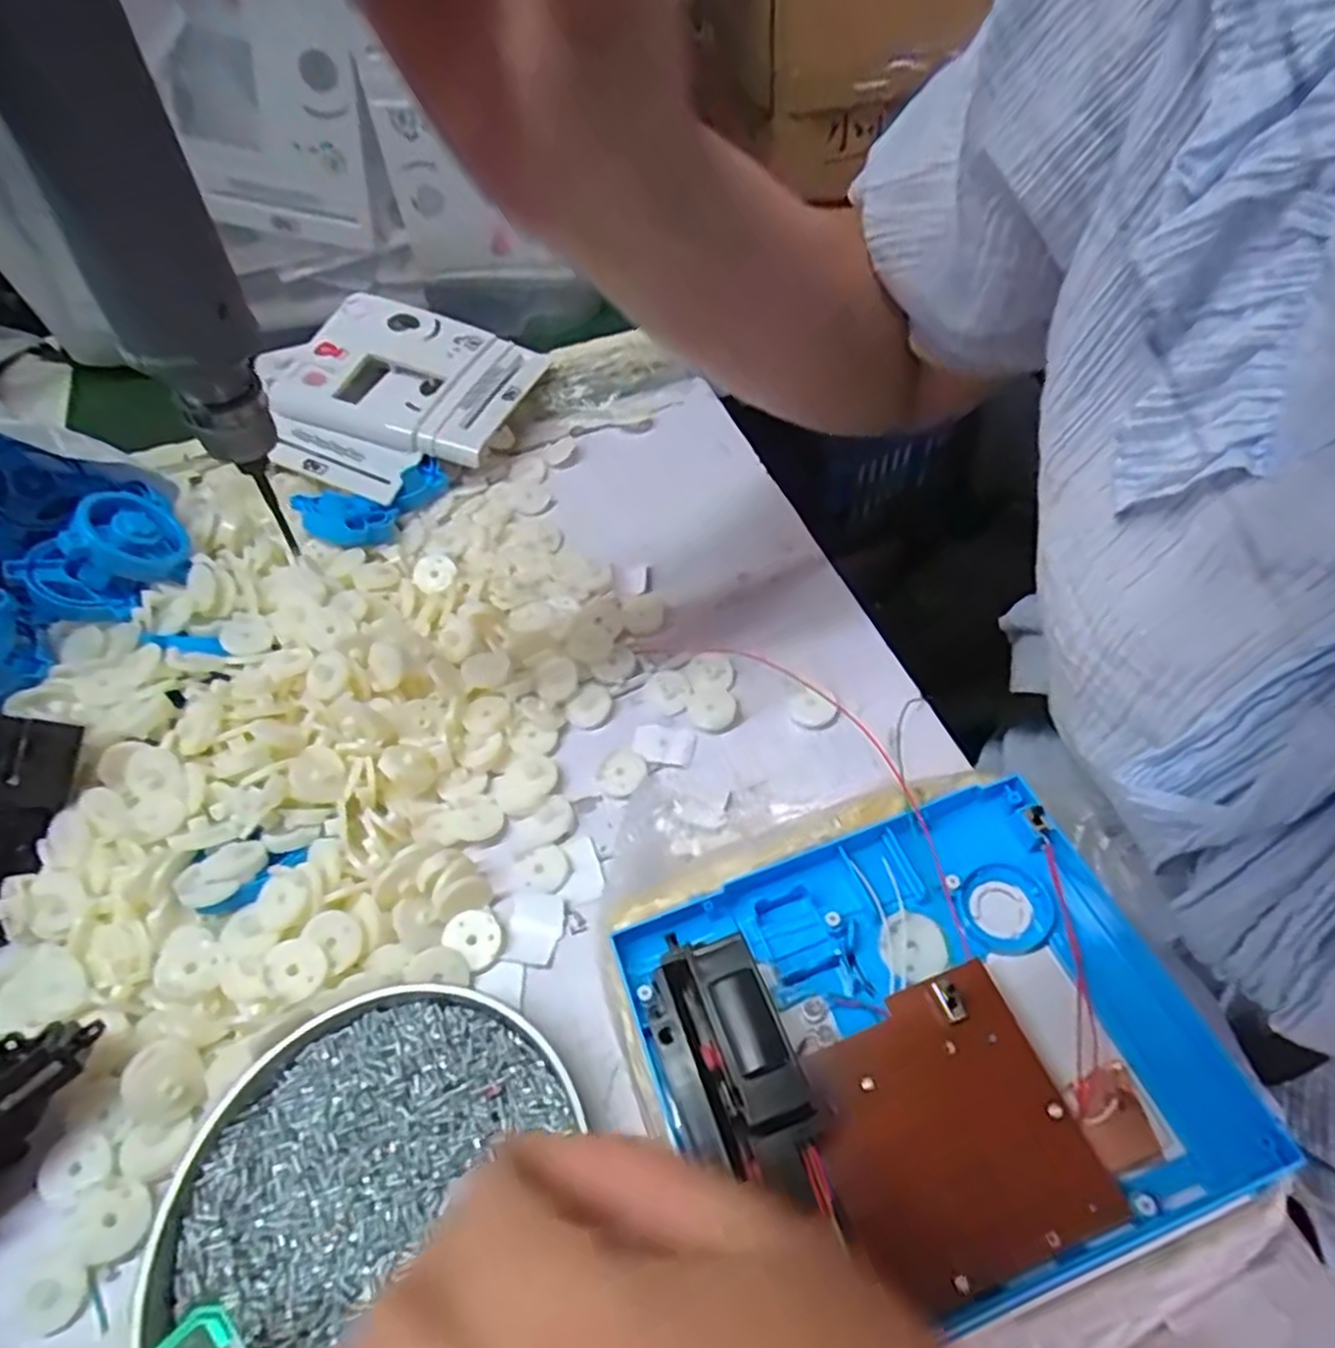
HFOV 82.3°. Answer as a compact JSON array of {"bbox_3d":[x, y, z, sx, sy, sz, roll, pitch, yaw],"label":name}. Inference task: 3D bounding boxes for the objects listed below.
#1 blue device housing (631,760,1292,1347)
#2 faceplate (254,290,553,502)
[{"bbox_3d":[0.081,0.111,0.240,0.161,0.035,0.132,-18,52,-9],"label":"blue device housing"},{"bbox_3d":[-0.183,-0.188,0.498,0.170,0.043,0.162,16,50,9],"label":"faceplate"}]

